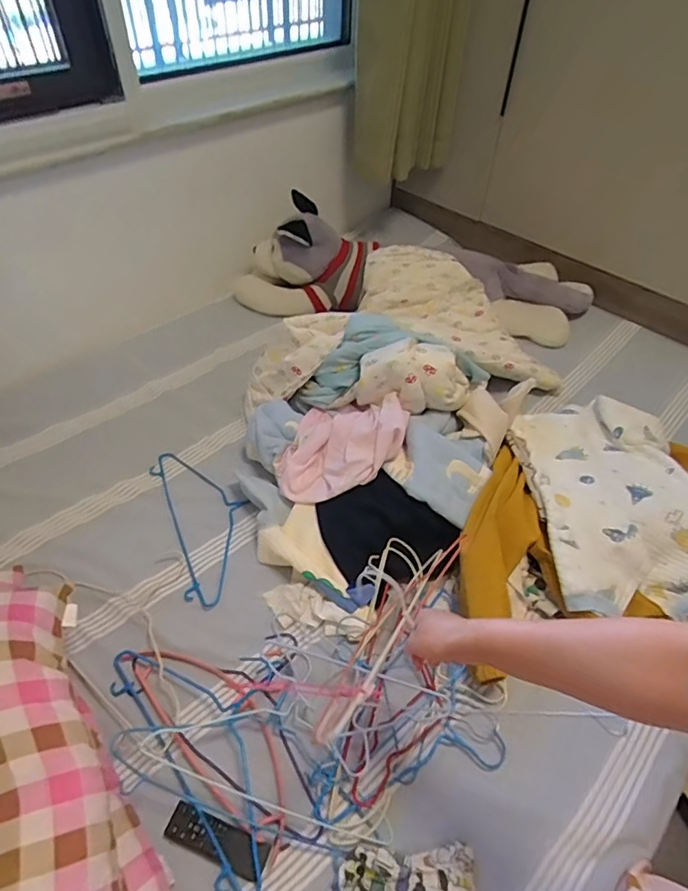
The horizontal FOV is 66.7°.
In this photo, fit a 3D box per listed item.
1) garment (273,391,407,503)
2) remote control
[{"bbox_3d":[-0.011,-0.004,1.042,0.225,0.126,0.247,26,49,22],"label":"garment"},{"bbox_3d":[-0.172,0.534,0.710,0.141,0.015,0.045,17,46,13],"label":"remote control"}]

